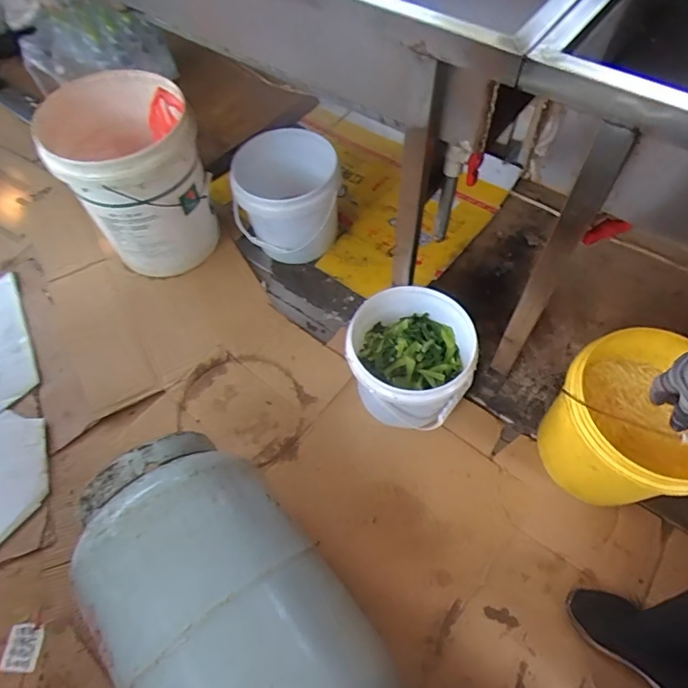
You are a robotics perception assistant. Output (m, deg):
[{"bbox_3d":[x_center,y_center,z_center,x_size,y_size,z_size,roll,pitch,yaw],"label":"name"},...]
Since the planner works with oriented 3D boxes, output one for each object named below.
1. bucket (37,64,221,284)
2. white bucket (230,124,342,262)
[{"bbox_3d":[-0.469,-0.367,1.142,0.281,0.399,0.274,0,60,1],"label":"bucket"},{"bbox_3d":[-0.138,-0.348,1.210,0.248,0.265,0.231,0,60,1],"label":"white bucket"}]

